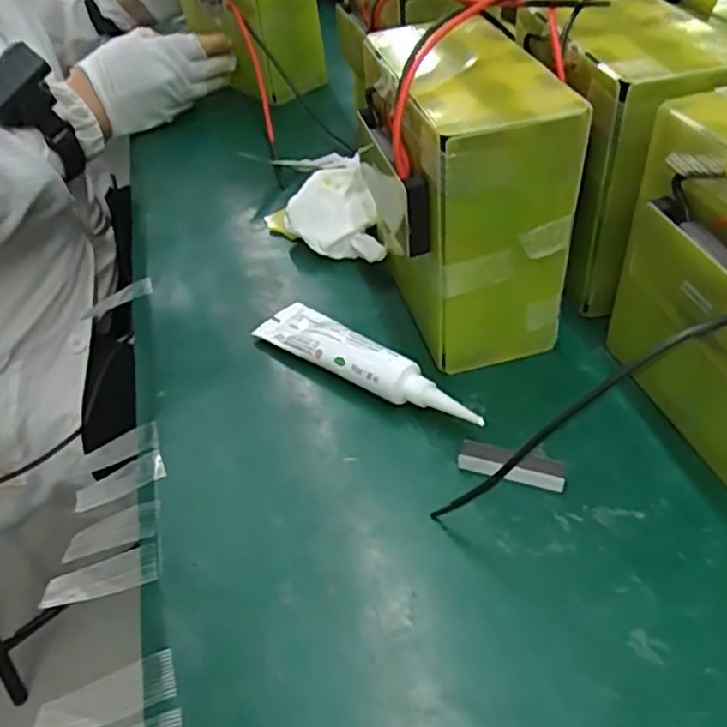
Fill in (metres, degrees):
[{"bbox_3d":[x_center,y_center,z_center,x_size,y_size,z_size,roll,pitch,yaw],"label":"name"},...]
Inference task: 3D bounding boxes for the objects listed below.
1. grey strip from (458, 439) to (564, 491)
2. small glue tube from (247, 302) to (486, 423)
[{"bbox_3d":[0.073,0.051,0.338,0.051,0.013,0.012,13,48,19],"label":"grey strip"},{"bbox_3d":[0.003,-0.004,0.395,0.153,0.022,0.033,25,52,28],"label":"small glue tube"}]

